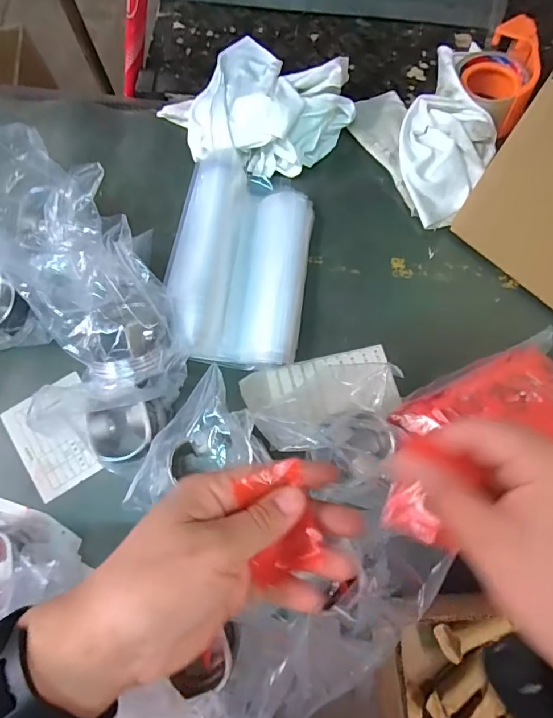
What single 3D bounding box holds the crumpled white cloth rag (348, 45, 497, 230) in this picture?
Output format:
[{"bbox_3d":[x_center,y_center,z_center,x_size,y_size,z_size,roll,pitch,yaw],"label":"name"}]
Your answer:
[{"bbox_3d":[0.183,-0.261,0.519,0.142,0.052,0.190,-29,76,-9],"label":"crumpled white cloth rag"}]

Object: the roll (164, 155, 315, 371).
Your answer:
[{"bbox_3d":[-0.039,-0.108,0.481,0.144,0.032,0.232,8,74,2],"label":"roll"}]

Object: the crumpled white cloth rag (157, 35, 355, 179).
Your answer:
[{"bbox_3d":[-0.032,-0.310,0.523,0.182,0.070,0.206,-43,78,-12],"label":"crumpled white cloth rag"}]

